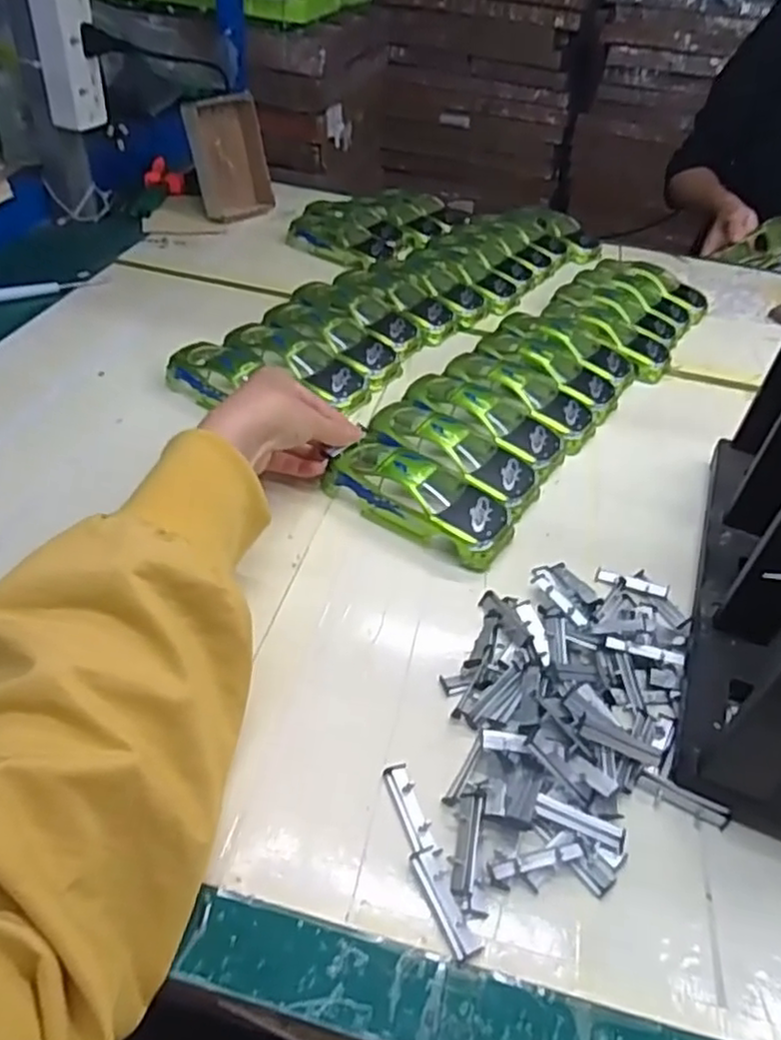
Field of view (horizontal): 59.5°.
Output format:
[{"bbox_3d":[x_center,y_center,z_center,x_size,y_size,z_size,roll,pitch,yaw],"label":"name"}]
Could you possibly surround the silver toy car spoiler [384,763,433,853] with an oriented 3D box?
[{"bbox_3d":[0.009,0.130,0.309,0.011,0.004,0.041,-11,45,-17],"label":"silver toy car spoiler"}]

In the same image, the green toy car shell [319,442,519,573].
[{"bbox_3d":[0.019,-0.017,0.445,0.124,0.035,0.055,25,46,15],"label":"green toy car shell"}]

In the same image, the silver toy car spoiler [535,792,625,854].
[{"bbox_3d":[0.084,0.137,0.307,0.040,0.010,0.009,18,44,13],"label":"silver toy car spoiler"}]

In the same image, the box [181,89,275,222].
[{"bbox_3d":[-0.183,-0.417,0.789,0.030,0.123,0.092,16,39,40],"label":"box"}]

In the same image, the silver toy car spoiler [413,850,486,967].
[{"bbox_3d":[0.023,0.157,0.281,0.013,0.006,0.042,-15,47,-21],"label":"silver toy car spoiler"}]

